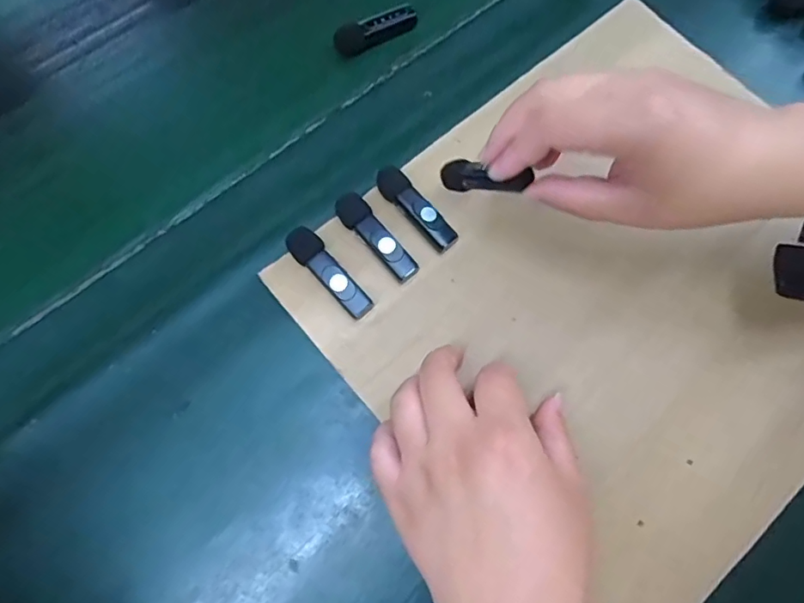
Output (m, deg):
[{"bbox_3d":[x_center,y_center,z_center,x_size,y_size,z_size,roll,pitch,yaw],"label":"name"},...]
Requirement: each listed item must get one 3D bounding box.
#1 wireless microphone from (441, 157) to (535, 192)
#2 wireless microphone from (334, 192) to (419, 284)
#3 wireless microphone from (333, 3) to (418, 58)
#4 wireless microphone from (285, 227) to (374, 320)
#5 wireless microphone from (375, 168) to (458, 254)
[{"bbox_3d":[0.047,-0.070,0.299,0.018,0.011,0.063,-47,40,-14],"label":"wireless microphone"},{"bbox_3d":[-0.016,-0.039,0.323,0.018,0.016,0.064,-40,74,-13],"label":"wireless microphone"},{"bbox_3d":[-0.019,-0.201,0.390,0.064,0.020,0.016,-29,72,-10],"label":"wireless microphone"},{"bbox_3d":[-0.043,-0.016,0.315,0.018,0.018,0.065,-40,74,-13],"label":"wireless microphone"},{"bbox_3d":[0.009,-0.058,0.329,0.018,0.017,0.063,-39,74,-13],"label":"wireless microphone"}]

